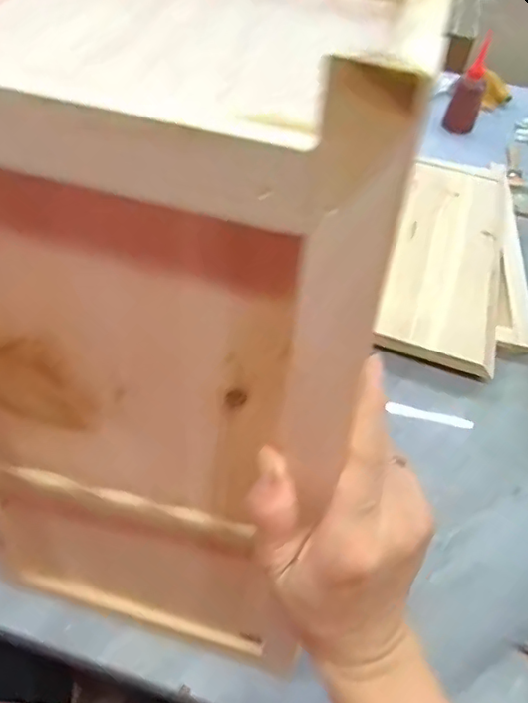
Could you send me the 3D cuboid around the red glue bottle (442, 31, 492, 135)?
[{"bbox_3d":[0.390,-0.496,1.069,0.062,0.151,0.068,20,50,11],"label":"red glue bottle"}]

